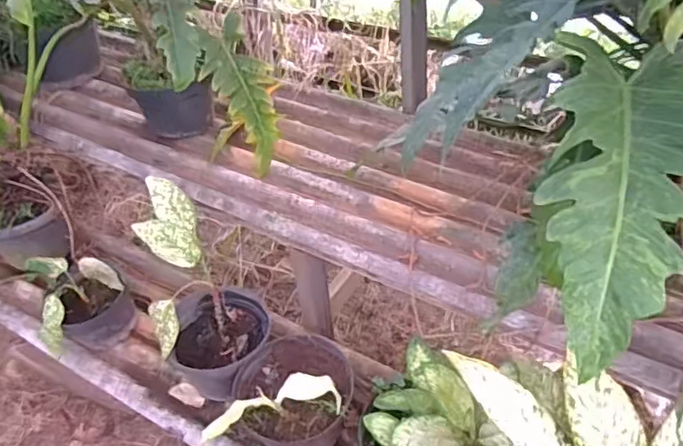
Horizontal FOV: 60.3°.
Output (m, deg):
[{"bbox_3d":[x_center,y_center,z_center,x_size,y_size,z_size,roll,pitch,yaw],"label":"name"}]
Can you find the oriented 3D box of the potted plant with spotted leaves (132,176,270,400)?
[{"bbox_3d":[-0.282,0.137,1.187,0.214,0.353,0.306,-17,44,-11],"label":"potted plant with spotted leaves"}]

